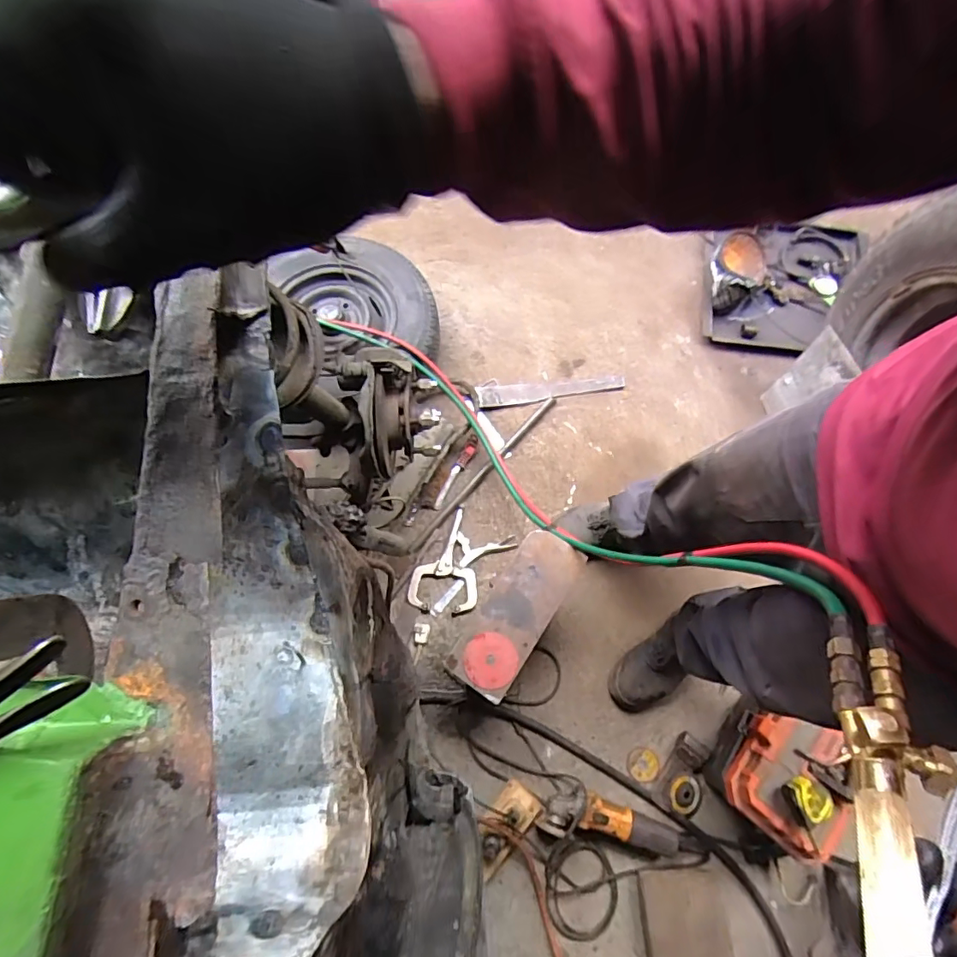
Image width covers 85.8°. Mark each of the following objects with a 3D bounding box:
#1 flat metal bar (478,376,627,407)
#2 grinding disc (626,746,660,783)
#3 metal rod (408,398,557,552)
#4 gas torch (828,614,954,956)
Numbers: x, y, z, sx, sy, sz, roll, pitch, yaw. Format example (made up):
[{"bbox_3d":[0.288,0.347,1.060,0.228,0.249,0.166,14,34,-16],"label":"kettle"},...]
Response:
[{"bbox_3d":[0.199,-0.247,1.405,0.407,0.017,0.060,-9,72,-4],"label":"flat metal bar"},{"bbox_3d":[0.357,0.621,1.118,0.068,0.012,0.065,0,71,0],"label":"grinding disc"},{"bbox_3d":[0.020,-0.023,1.328,0.026,0.019,0.560,40,75,12],"label":"metal rod"},{"bbox_3d":[0.230,0.235,0.267,0.052,0.043,0.386,24,49,7],"label":"gas torch"}]

